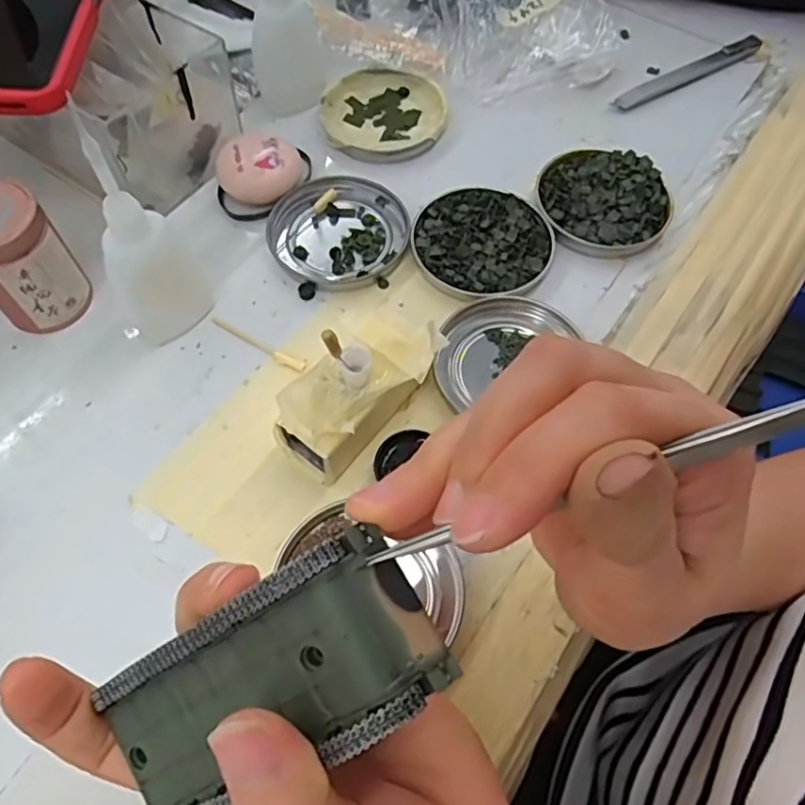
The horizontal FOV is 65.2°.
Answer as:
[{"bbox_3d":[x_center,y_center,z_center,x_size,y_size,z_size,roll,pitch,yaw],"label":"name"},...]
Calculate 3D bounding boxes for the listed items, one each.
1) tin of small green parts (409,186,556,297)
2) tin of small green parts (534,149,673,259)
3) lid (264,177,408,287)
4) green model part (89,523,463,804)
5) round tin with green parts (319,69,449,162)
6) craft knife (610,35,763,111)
[{"bbox_3d":[0.045,-0.091,0.356,0.075,0.009,0.075,0,63,-1],"label":"tin of small green parts"},{"bbox_3d":[0.119,-0.120,0.373,0.077,0.012,0.075,0,63,-1],"label":"tin of small green parts"},{"bbox_3d":[-0.037,-0.099,0.361,0.075,0.008,0.078,0,63,-1],"label":"lid"},{"bbox_3d":[-0.036,0.071,0.155,0.092,0.025,0.042,-34,65,16],"label":"green model part"},{"bbox_3d":[-0.012,-0.186,0.408,0.079,0.014,0.069,-4,63,-3],"label":"round tin with green parts"},{"bbox_3d":[0.198,-0.231,0.438,0.132,0.007,0.017,-28,67,-14],"label":"craft knife"}]

